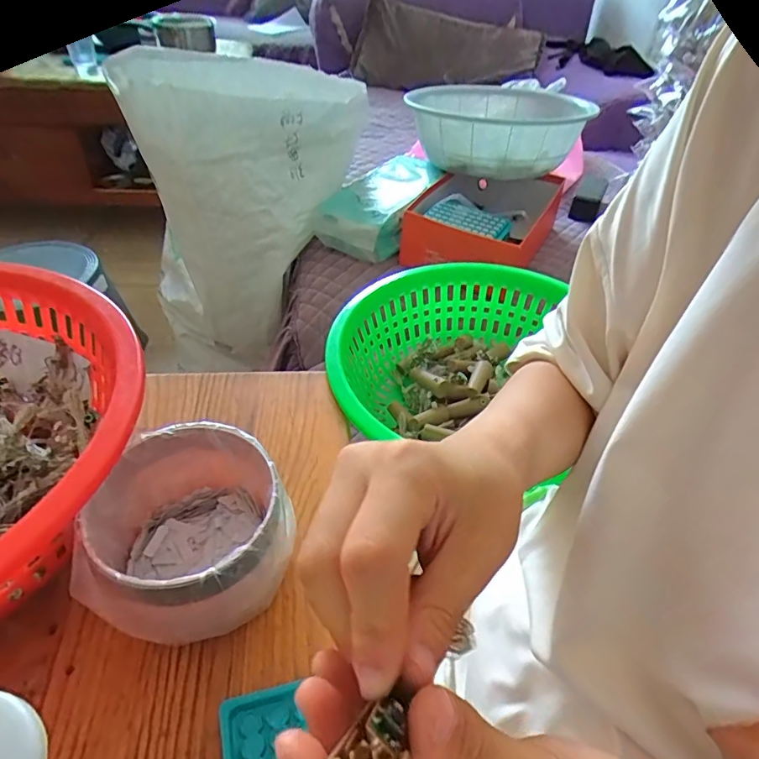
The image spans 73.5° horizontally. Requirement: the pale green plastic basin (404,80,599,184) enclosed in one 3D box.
[{"bbox_3d":[0.213,-0.465,0.928,0.298,0.094,0.313,3,42,-3],"label":"pale green plastic basin"}]

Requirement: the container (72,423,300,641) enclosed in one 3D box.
[{"bbox_3d":[-0.120,0.101,0.336,0.112,0.082,0.115,3,42,-3],"label":"container"}]

